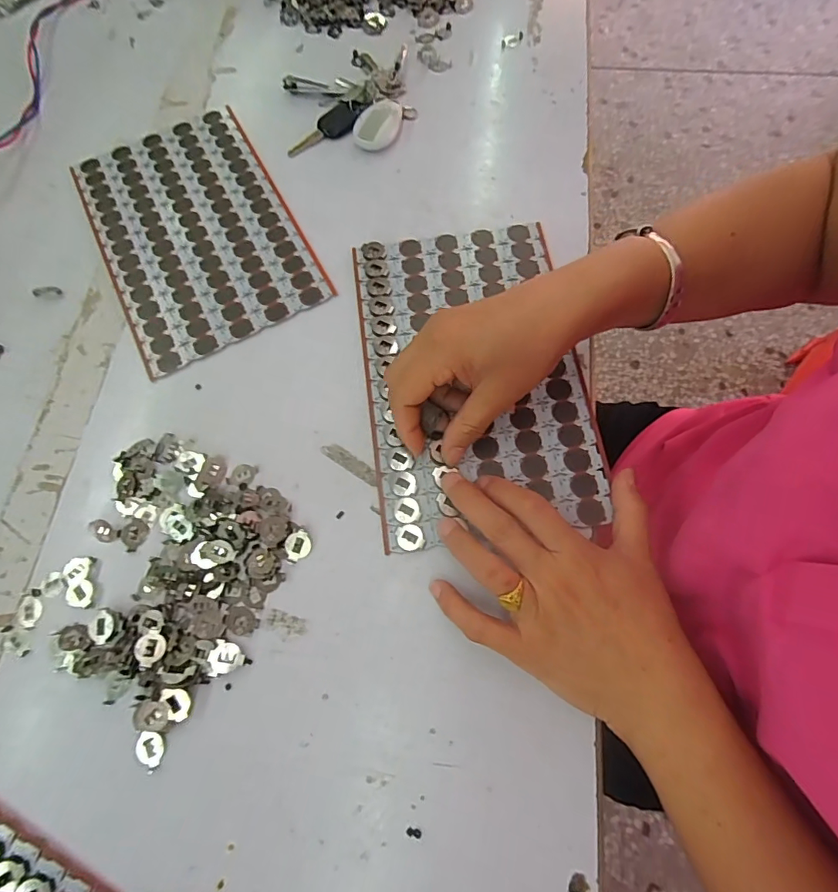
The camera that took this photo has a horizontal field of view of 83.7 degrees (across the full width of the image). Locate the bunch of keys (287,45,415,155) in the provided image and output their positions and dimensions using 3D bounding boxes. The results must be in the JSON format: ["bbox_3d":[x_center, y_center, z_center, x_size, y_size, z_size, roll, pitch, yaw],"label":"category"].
[{"bbox_3d":[-0.067,-0.329,0.440,0.117,0.015,0.131,-6,71,0],"label":"bunch of keys"}]

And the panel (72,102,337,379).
[{"bbox_3d":[-0.195,-0.191,0.404,0.154,0.004,0.249,-27,72,-7],"label":"panel"}]

